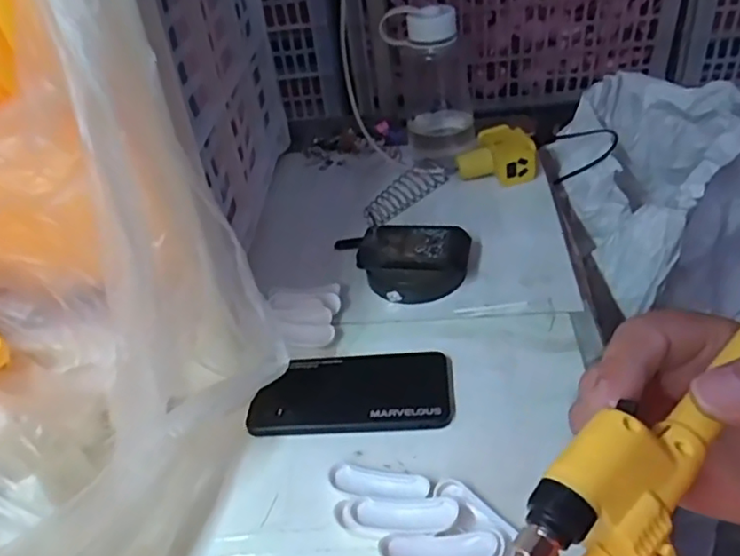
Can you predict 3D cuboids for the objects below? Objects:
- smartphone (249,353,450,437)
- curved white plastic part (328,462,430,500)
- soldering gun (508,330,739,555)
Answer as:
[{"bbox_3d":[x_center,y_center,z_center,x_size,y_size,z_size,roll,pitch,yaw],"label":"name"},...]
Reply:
[{"bbox_3d":[-0.014,0.089,0.487,0.156,0.010,0.078,-3,38,6],"label":"smartphone"},{"bbox_3d":[0.006,0.143,0.420,0.069,0.009,0.025,5,40,16],"label":"curved white plastic part"},{"bbox_3d":[0.104,0.055,0.204,0.229,0.031,0.035,-33,46,-24],"label":"soldering gun"}]

